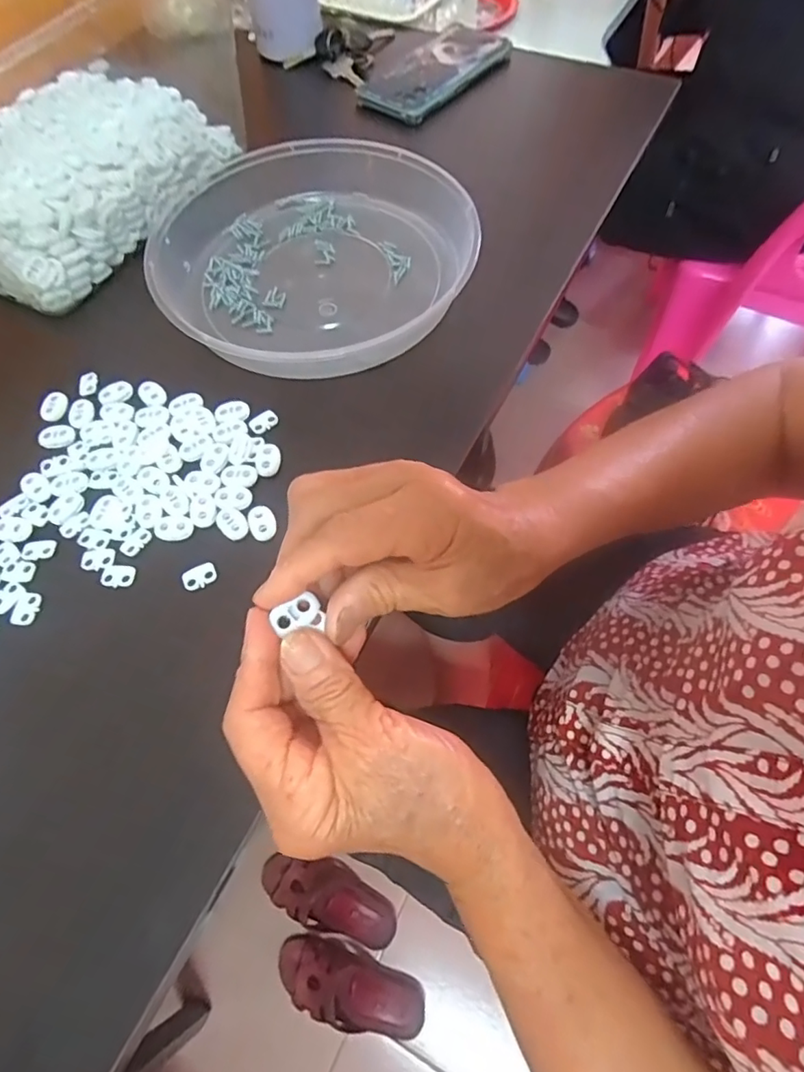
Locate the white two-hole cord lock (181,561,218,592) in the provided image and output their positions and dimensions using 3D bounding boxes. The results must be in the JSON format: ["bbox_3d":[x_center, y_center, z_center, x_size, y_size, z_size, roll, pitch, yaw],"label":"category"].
[{"bbox_3d":[-0.116,0.023,0.314,0.019,0.004,0.015,-34,62,-20],"label":"white two-hole cord lock"}]

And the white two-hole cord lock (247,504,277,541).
[{"bbox_3d":[-0.083,-0.009,0.325,0.016,0.004,0.026,-19,58,-12],"label":"white two-hole cord lock"}]

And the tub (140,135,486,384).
[{"bbox_3d":[-0.068,-0.219,0.414,0.227,0.061,0.243,0,56,0],"label":"tub"}]

